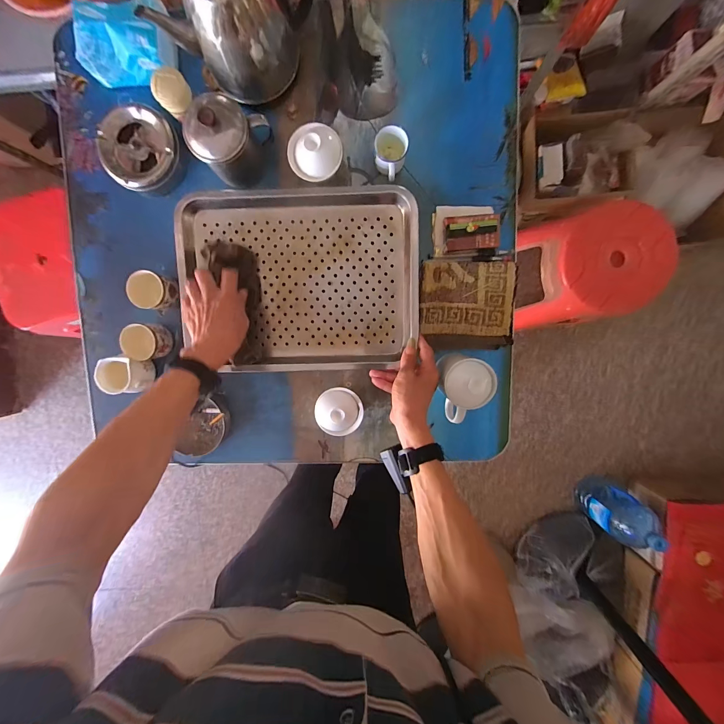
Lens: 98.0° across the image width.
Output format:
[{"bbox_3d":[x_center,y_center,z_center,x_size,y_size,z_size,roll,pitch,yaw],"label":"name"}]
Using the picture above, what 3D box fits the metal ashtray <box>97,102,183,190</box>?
[{"bbox_3d":[-0.355,-0.343,0.509,0.120,0.043,0.114,0,96,2],"label":"metal ashtray"}]

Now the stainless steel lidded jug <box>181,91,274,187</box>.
[{"bbox_3d":[-0.205,-0.338,0.470,0.093,0.113,0.099,35,96,-2],"label":"stainless steel lidded jug"}]

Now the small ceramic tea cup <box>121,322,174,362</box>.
[{"bbox_3d":[-0.364,-0.035,0.540,0.053,0.062,0.058,0,96,2],"label":"small ceramic tea cup"}]

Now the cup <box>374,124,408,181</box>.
[{"bbox_3d":[0.045,-0.325,0.495,0.049,0.053,0.071,-2,96,2],"label":"cup"}]

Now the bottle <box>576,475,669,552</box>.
[{"bbox_3d":[0.908,0.533,1.103,0.143,0.286,0.167,37,96,-2],"label":"bottle"}]

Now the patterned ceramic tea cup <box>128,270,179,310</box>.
[{"bbox_3d":[-0.344,-0.118,0.530,0.065,0.060,0.058,5,96,1],"label":"patterned ceramic tea cup"}]

